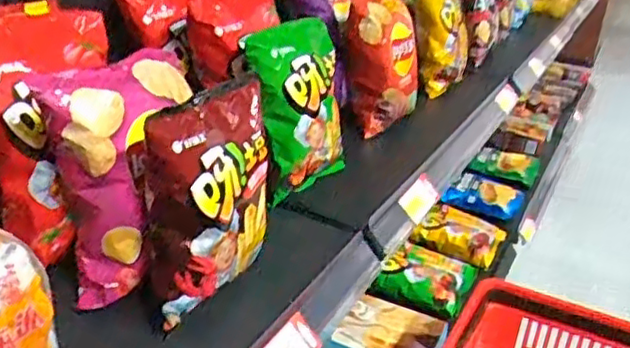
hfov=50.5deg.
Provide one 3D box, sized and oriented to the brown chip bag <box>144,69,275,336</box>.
[{"bbox_3d":[-0.090,0.014,0.586,0.073,0.163,0.146,21,30,30],"label":"brown chip bag"}]

